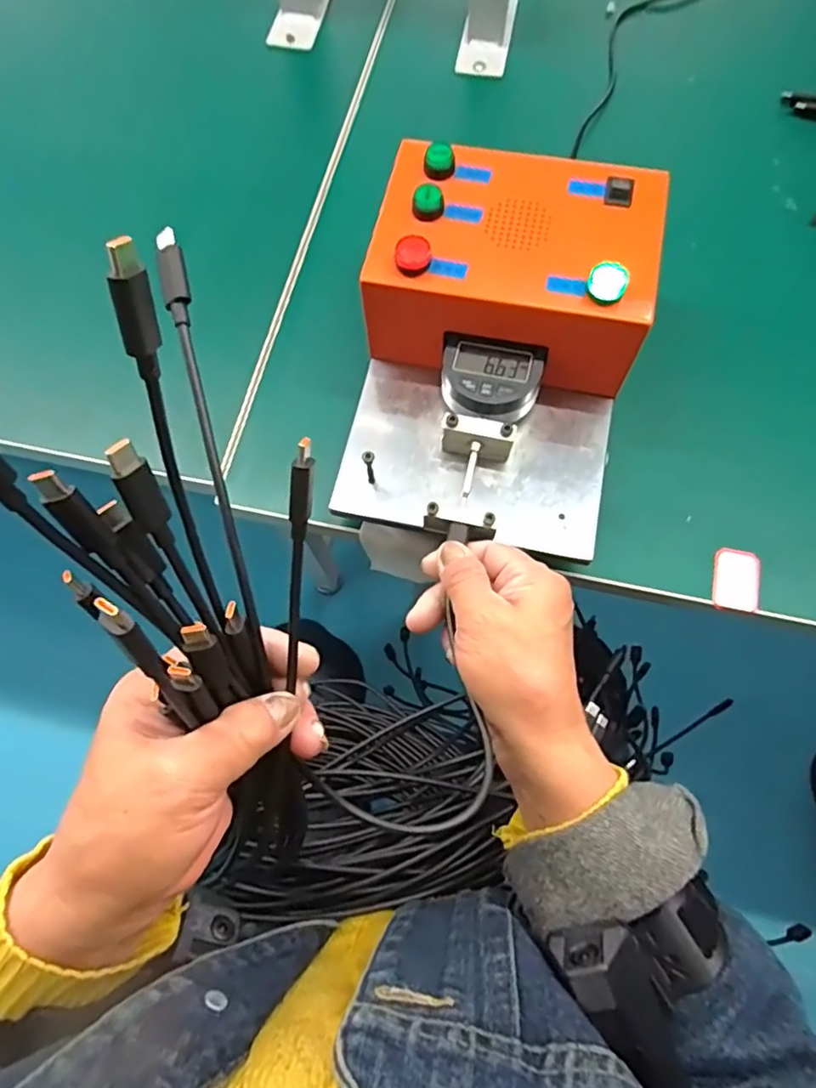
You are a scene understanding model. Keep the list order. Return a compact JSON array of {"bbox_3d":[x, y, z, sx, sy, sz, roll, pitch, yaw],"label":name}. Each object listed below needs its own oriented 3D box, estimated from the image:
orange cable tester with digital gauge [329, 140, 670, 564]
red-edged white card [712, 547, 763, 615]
[{"bbox_3d":[0.049,-0.106,0.354,0.151,0.098,0.208,11,72,6],"label":"orange cable tester with digital gauge"},{"bbox_3d":[0.188,0.021,0.350,0.025,0.004,0.036,9,74,7],"label":"red-edged white card"}]

